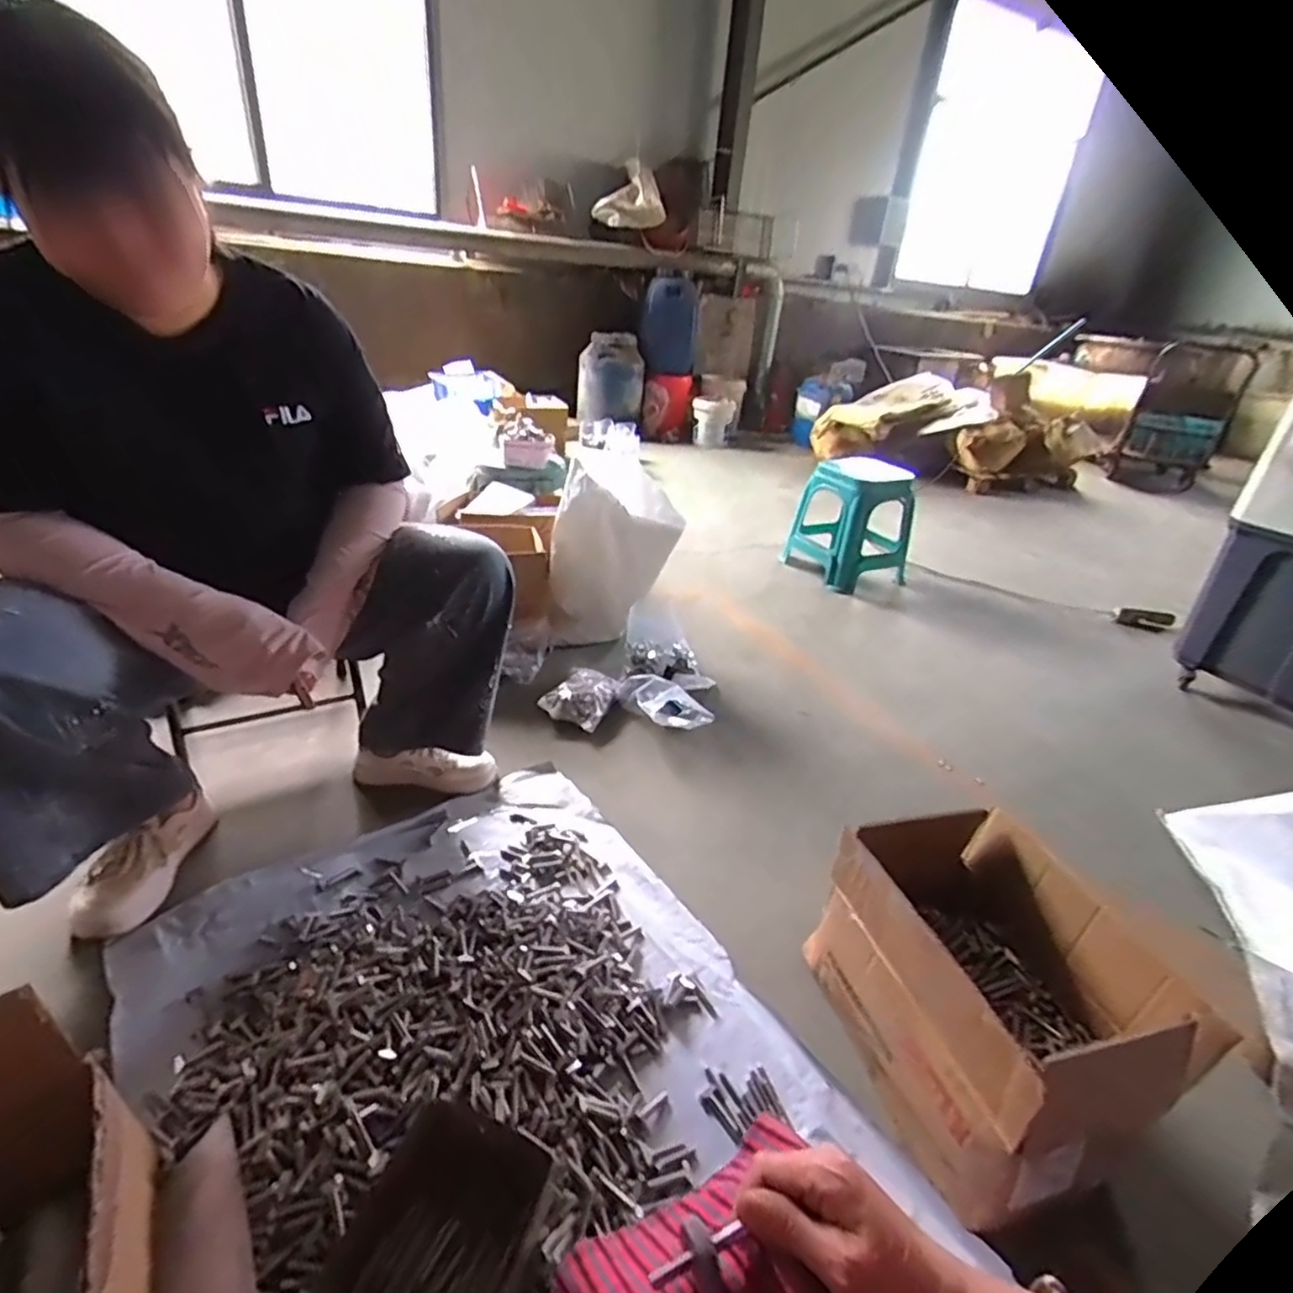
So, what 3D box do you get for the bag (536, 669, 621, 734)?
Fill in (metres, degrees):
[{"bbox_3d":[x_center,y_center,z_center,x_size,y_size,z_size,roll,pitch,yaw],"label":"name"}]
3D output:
[{"bbox_3d":[-0.143,0.118,1.486,0.138,0.059,0.177,16,29,19],"label":"bag"}]

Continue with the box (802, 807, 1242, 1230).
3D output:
[{"bbox_3d":[0.404,0.399,0.780,0.261,0.240,0.338,-5,29,-19],"label":"box"}]

